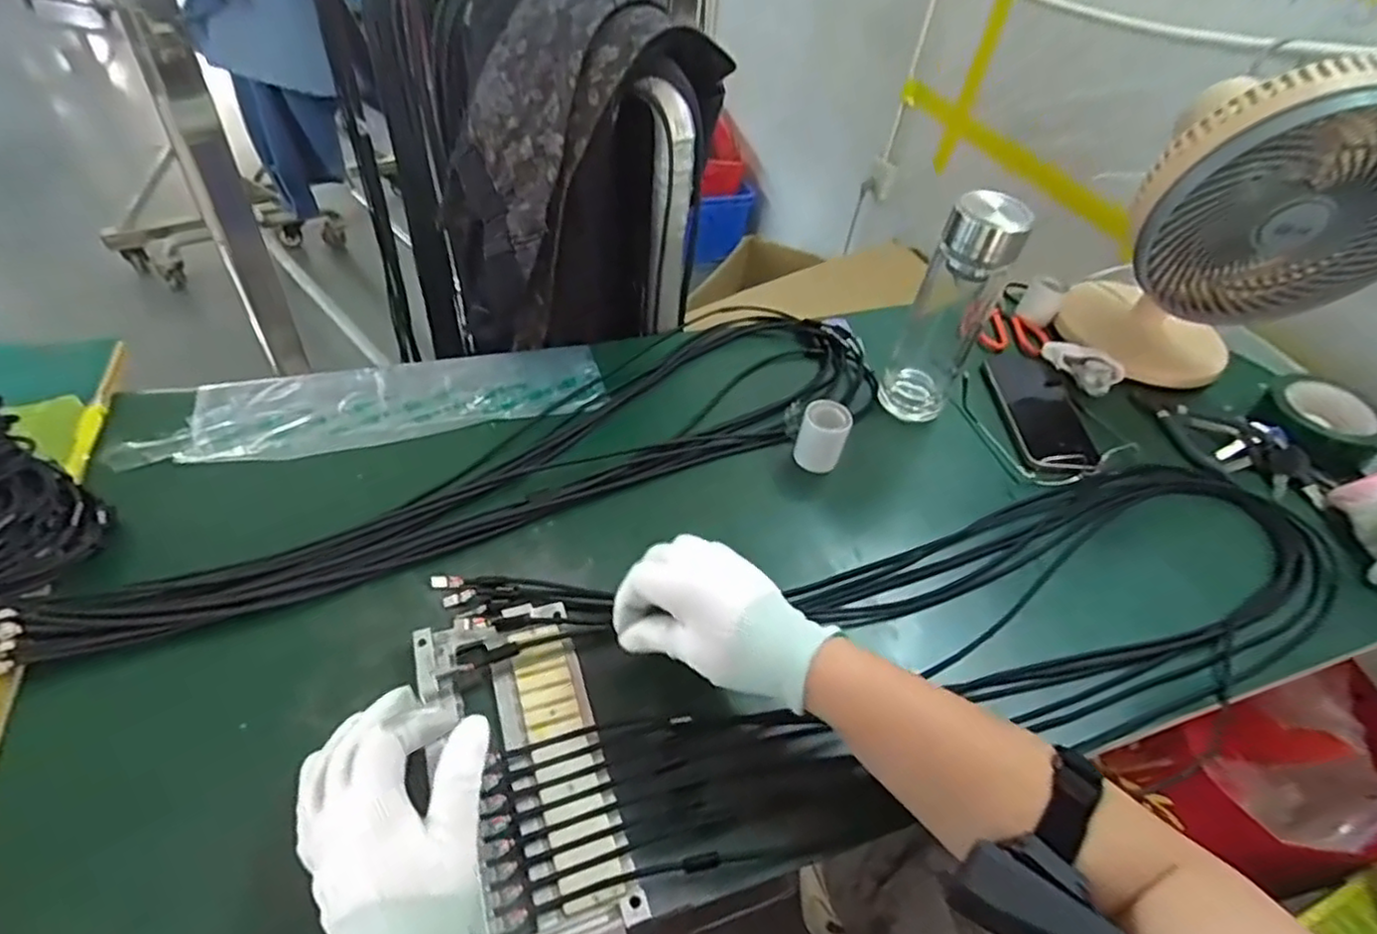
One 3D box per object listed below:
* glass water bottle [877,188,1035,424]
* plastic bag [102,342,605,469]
[{"bbox_3d":[0.238,-0.145,0.621,0.068,0.216,0.069,25,48,16],"label":"glass water bottle"},{"bbox_3d":[-0.268,-0.059,0.612,0.382,0.015,0.117,-9,48,-16],"label":"plastic bag"}]

